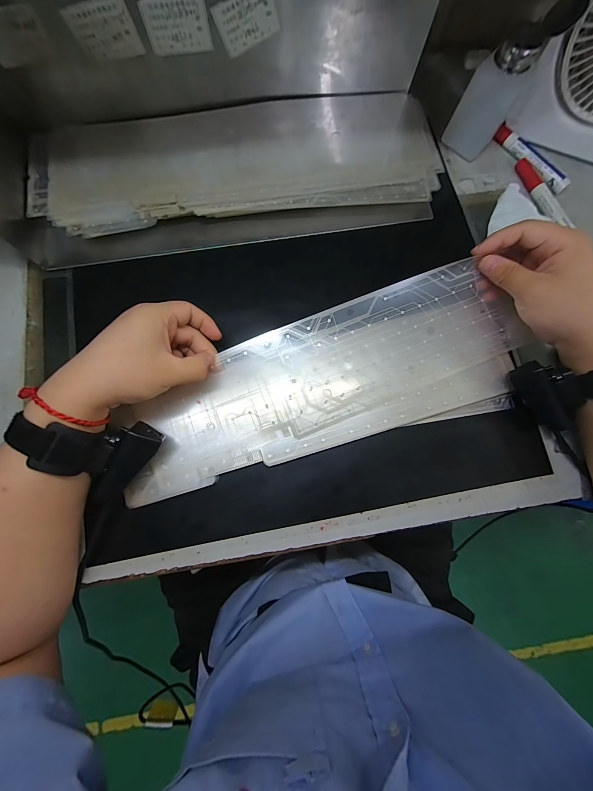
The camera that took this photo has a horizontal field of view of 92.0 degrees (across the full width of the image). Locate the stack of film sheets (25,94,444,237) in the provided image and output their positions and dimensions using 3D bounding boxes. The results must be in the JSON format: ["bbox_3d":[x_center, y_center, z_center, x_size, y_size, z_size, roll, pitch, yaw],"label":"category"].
[{"bbox_3d":[-0.066,-0.275,0.346,0.465,0.032,0.147,-8,79,-3],"label":"stack of film sheets"}]

